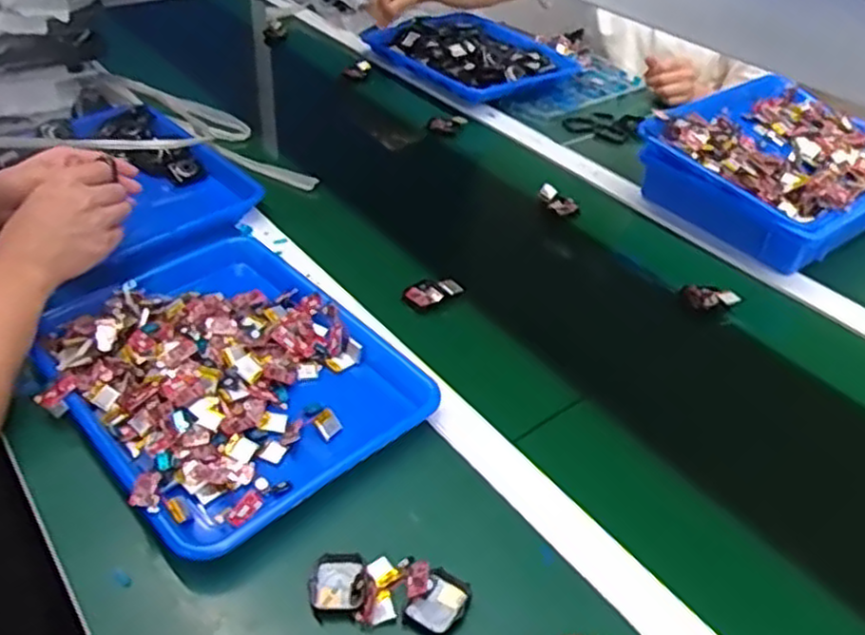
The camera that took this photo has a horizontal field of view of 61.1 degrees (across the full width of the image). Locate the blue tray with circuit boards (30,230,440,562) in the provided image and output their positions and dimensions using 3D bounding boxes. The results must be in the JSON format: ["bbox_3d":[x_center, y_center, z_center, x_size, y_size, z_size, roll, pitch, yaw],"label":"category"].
[{"bbox_3d":[-0.183,0.041,0.648,0.256,0.043,0.328,-31,51,-31],"label":"blue tray with circuit boards"}]

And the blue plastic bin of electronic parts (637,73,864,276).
[{"bbox_3d":[0.463,-0.203,0.955,0.329,0.086,0.261,-24,47,-28],"label":"blue plastic bin of electronic parts"}]

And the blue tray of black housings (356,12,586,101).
[{"bbox_3d":[0.068,-0.437,1.195,0.233,0.035,0.296,-22,46,-27],"label":"blue tray of black housings"}]

